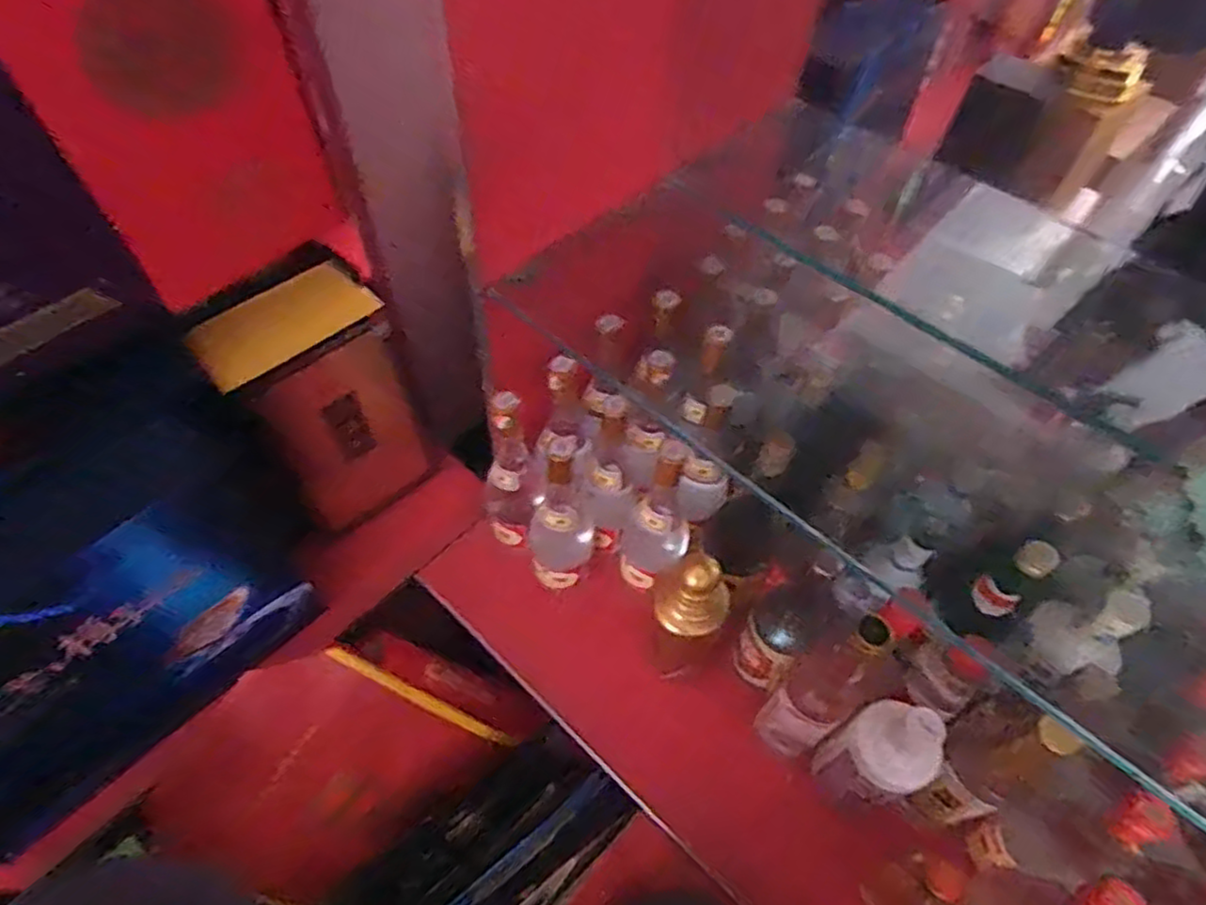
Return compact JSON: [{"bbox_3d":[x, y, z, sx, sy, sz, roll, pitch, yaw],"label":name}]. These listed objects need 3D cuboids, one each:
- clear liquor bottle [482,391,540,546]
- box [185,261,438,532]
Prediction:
[{"bbox_3d":[-0.107,0.026,0.773,0.061,0.226,0.057,-10,56,-9],"label":"clear liquor bottle"},{"bbox_3d":[-0.316,-0.059,0.794,0.131,0.268,0.171,39,63,22],"label":"box"}]

